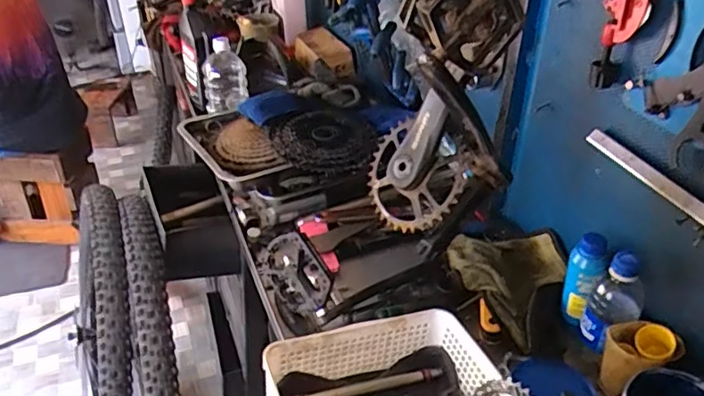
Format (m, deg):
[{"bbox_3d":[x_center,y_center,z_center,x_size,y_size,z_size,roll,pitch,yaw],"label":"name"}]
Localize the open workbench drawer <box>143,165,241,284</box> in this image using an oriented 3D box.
[{"bbox_3d":[-0.359,0.047,1.303,0.148,0.105,0.312,-12,36,-18],"label":"open workbench drawer"}]

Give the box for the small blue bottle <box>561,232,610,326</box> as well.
[{"bbox_3d":[0.301,0.107,0.775,0.039,0.126,0.037,15,37,21],"label":"small blue bottle"}]

